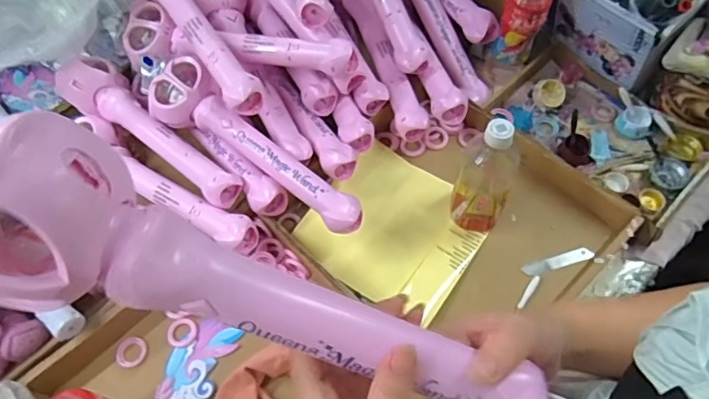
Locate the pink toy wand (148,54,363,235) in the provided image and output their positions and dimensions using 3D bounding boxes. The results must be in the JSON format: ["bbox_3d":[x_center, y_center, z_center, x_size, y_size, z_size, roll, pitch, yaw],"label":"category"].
[{"bbox_3d":[-0.139,-0.067,0.683,0.339,0.070,0.080,37,68,21],"label":"pink toy wand"}]

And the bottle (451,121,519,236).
[{"bbox_3d":[0.161,-0.024,0.657,0.066,0.181,0.059,17,63,13],"label":"bottle"}]

